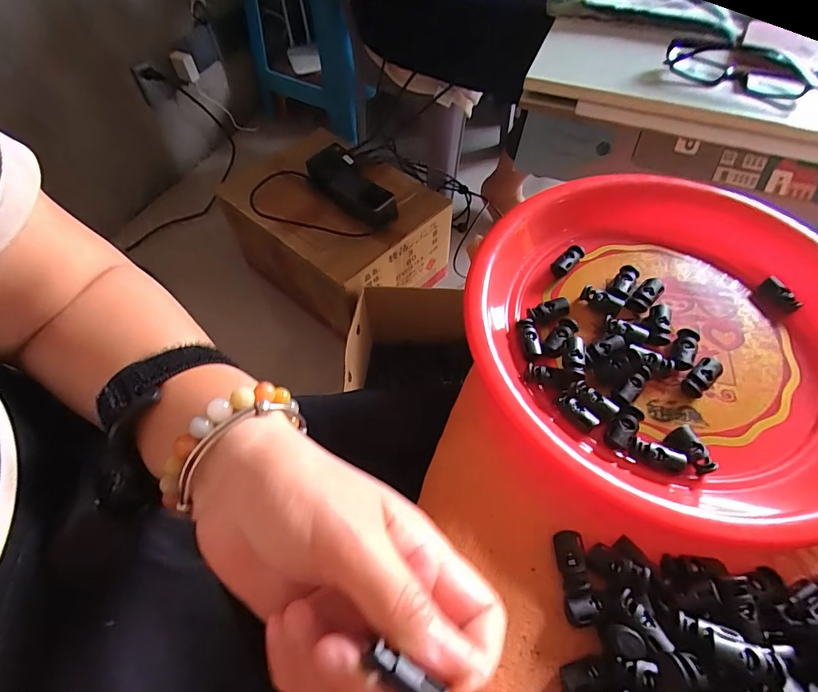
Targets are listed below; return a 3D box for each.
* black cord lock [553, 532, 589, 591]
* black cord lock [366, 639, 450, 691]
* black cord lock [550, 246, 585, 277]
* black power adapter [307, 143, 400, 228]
[{"bbox_3d":[0.081,0.106,0.219,0.014,0.007,0.027,0,58,1],"label":"black cord lock"},{"bbox_3d":[-0.001,0.103,0.137,0.025,0.005,0.008,34,64,15],"label":"black cord lock"},{"bbox_3d":[0.116,-0.062,0.324,0.014,0.011,0.030,35,65,21],"label":"black cord lock"},{"bbox_3d":[-0.114,-0.295,0.820,0.085,0.043,0.212,-32,63,-17],"label":"black power adapter"}]

